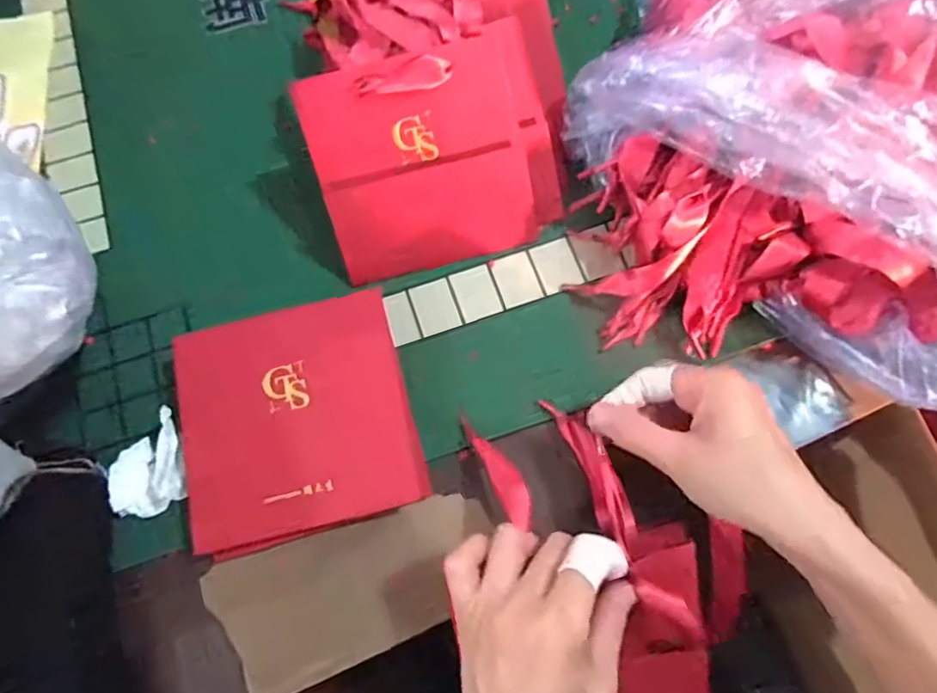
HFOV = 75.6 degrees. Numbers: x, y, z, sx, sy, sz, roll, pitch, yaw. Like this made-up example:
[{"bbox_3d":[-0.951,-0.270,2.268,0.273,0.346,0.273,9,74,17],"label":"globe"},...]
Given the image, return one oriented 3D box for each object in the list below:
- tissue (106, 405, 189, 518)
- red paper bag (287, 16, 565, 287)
[{"bbox_3d":[-0.209,0.077,0.392,0.045,0.024,0.060,-11,71,-2],"label":"tissue"},{"bbox_3d":[-0.020,-0.127,0.407,0.159,0.016,0.136,-18,102,-8],"label":"red paper bag"}]

